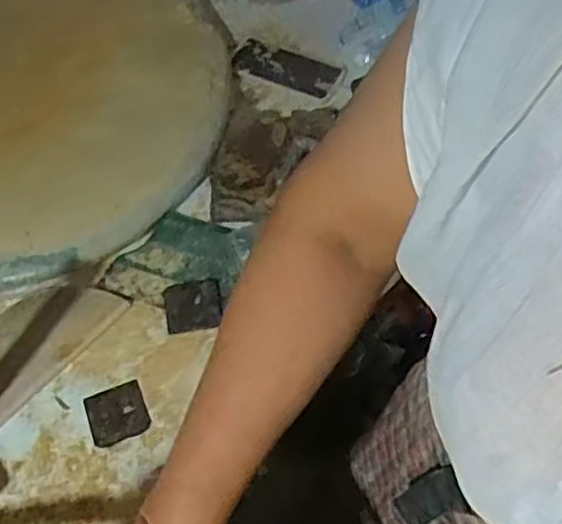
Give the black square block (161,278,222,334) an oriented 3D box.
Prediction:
[{"bbox_3d":[-0.104,0.048,0.795,0.065,0.011,0.065,-7,58,-5],"label":"black square block"}]

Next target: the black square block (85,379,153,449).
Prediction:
[{"bbox_3d":[-0.177,0.161,0.732,0.060,0.007,0.065,-20,60,-13],"label":"black square block"}]

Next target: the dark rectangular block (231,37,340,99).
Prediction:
[{"bbox_3d":[0.006,-0.286,1.008,0.153,0.016,0.070,22,60,14],"label":"dark rectangular block"}]

